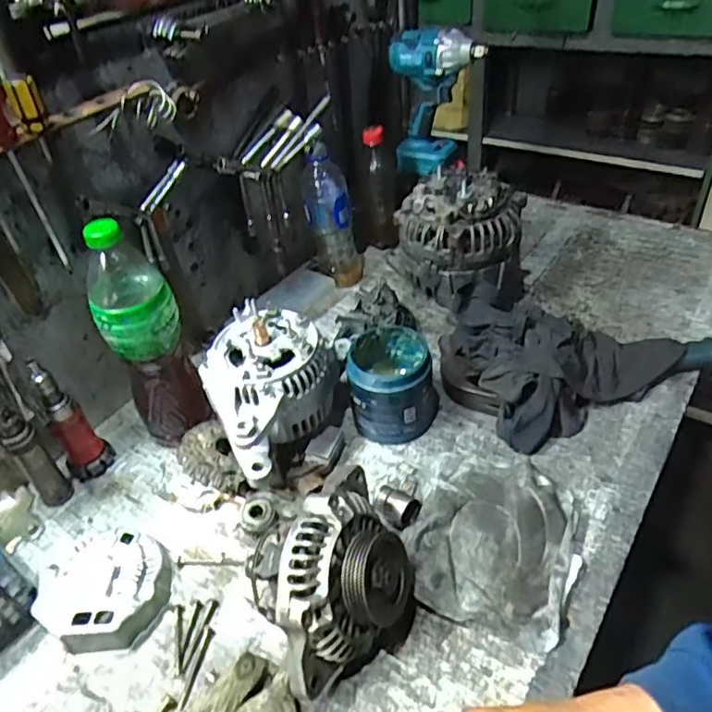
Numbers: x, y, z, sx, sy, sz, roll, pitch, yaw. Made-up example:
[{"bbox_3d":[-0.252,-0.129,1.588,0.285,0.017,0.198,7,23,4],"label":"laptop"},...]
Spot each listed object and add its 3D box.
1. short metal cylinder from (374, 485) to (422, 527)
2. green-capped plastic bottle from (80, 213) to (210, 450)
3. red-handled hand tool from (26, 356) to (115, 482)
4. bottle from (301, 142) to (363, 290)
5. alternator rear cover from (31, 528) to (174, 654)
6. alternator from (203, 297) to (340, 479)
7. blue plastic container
[{"bbox_3d":[0.039,0.146,0.582,0.049,0.024,0.033,26,50,33],"label":"short metal cylinder"},{"bbox_3d":[-0.218,-0.024,0.613,0.075,0.248,0.070,-23,43,-18],"label":"green-capped plastic bottle"},{"bbox_3d":[-0.304,0.071,0.630,0.043,0.149,0.033,-26,44,-21],"label":"red-handled hand tool"},{"bbox_3d":[-0.034,-0.196,0.844,0.067,0.205,0.060,-3,40,5],"label":"bottle"},{"bbox_3d":[-0.229,0.212,0.545,0.106,0.035,0.106,-6,40,1],"label":"alternator rear cover"},{"bbox_3d":[-0.098,0.031,0.620,0.113,0.103,0.158,20,47,28],"label":"alternator"},{"bbox_3d":[0.042,0.032,0.660,0.092,0.097,0.091,-4,40,4],"label":"blue plastic container"}]

